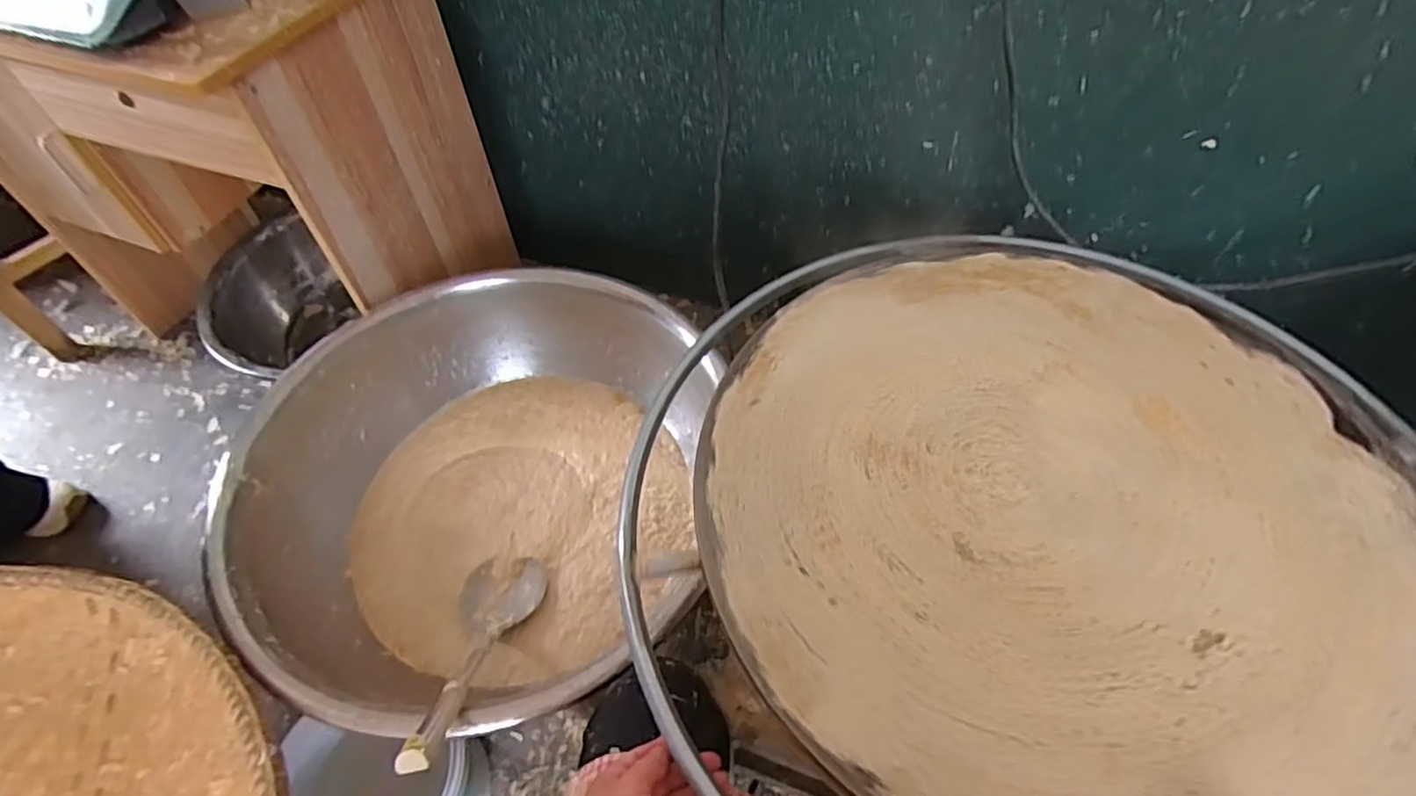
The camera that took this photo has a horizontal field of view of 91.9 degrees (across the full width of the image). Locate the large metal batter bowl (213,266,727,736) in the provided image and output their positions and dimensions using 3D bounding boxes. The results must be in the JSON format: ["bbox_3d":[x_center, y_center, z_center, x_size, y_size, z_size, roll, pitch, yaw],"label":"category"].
[{"bbox_3d":[-0.281,0.102,0.869,0.517,0.183,0.568,-1,53,2],"label":"large metal batter bowl"}]

